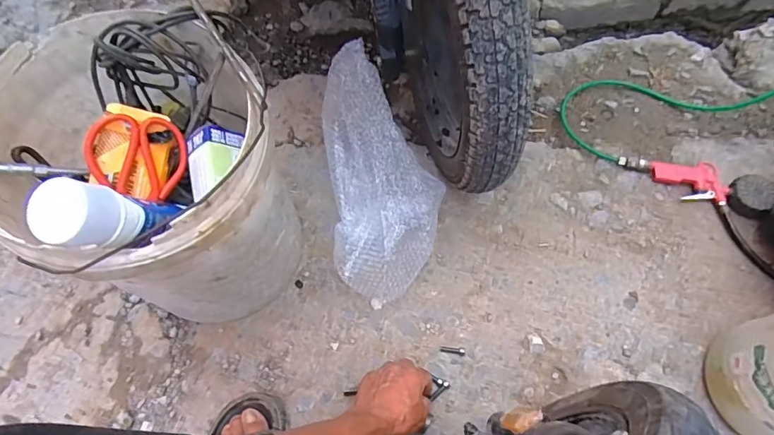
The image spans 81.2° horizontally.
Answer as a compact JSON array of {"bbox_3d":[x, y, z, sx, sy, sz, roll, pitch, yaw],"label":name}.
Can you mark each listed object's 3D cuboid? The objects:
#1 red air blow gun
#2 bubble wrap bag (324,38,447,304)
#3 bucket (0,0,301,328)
[{"bbox_3d":[0.504,-0.074,0.801,0.174,0.024,0.078,12,67,9],"label":"red air blow gun"},{"bbox_3d":[-0.016,-0.077,0.709,0.167,0.084,0.390,-12,82,-2],"label":"bubble wrap bag"},{"bbox_3d":[-0.281,-0.046,0.597,0.334,0.353,0.308,24,69,14],"label":"bucket"}]

